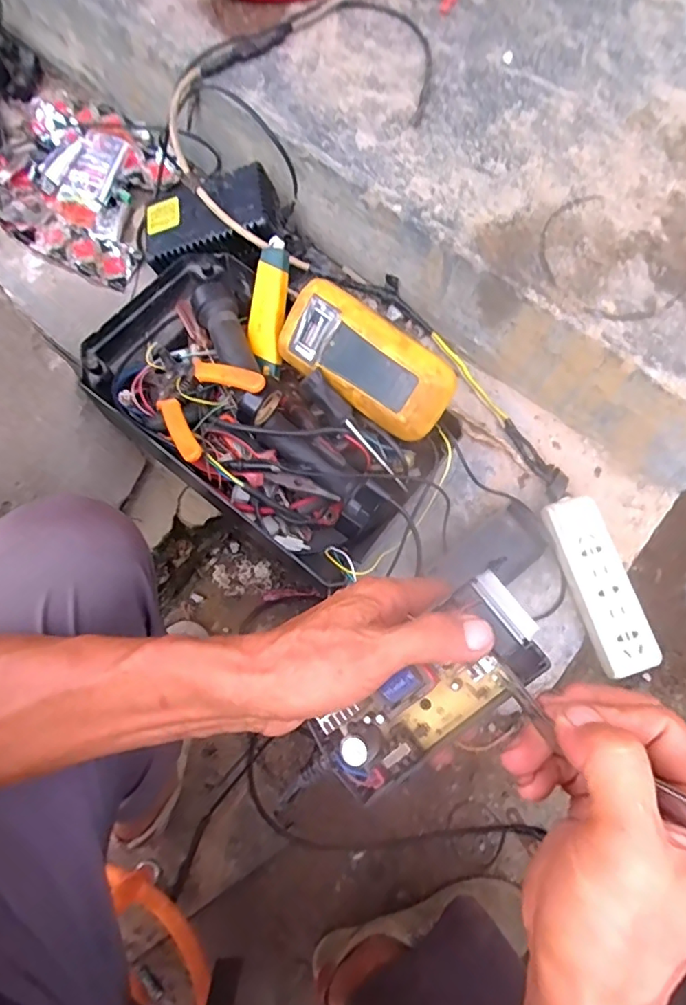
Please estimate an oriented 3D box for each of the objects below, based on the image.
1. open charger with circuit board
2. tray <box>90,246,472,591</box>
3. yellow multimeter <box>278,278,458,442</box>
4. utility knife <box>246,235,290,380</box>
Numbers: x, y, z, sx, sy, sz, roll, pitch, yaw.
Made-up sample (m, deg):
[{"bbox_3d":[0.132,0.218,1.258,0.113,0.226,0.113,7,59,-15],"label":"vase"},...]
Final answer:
[{"bbox_3d":[0.049,0.105,0.288,0.135,0.037,0.059,-45,78,9],"label":"open charger with circuit board"},{"bbox_3d":[-0.082,-0.092,0.543,0.360,0.077,0.217,42,75,11],"label":"tray"},{"bbox_3d":[0.022,-0.135,0.514,0.175,0.039,0.083,40,112,12],"label":"yellow multimeter"},{"bbox_3d":[-0.078,-0.198,0.544,0.039,0.027,0.135,5,97,-1],"label":"utility knife"}]

